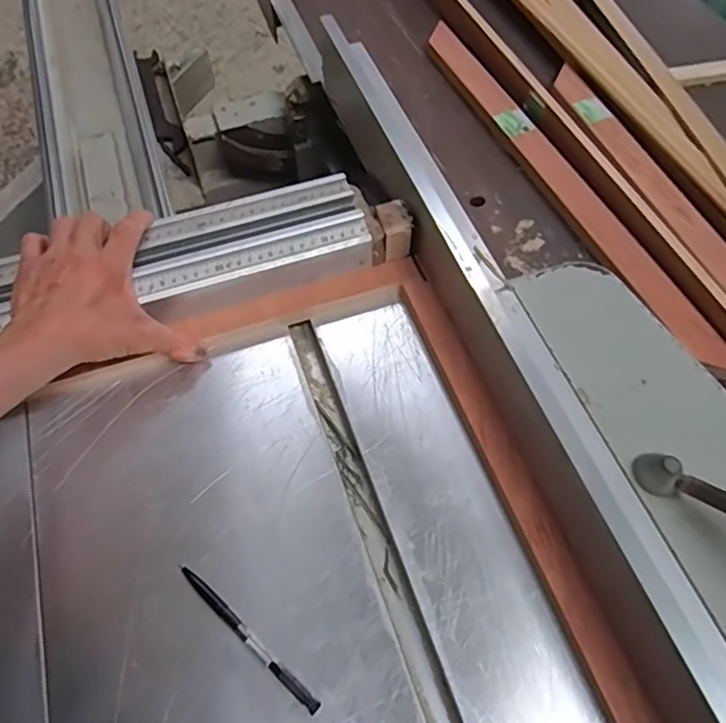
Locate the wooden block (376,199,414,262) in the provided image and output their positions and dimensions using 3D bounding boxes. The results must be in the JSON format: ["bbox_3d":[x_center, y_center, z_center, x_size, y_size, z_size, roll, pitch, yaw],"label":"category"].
[{"bbox_3d":[0.031,-0.128,0.574,0.030,0.041,0.040,-14,60,-7],"label":"wooden block"}]

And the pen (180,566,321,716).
[{"bbox_3d":[-0.085,0.200,0.424,0.141,0.008,0.009,37,66,20],"label":"pen"}]

